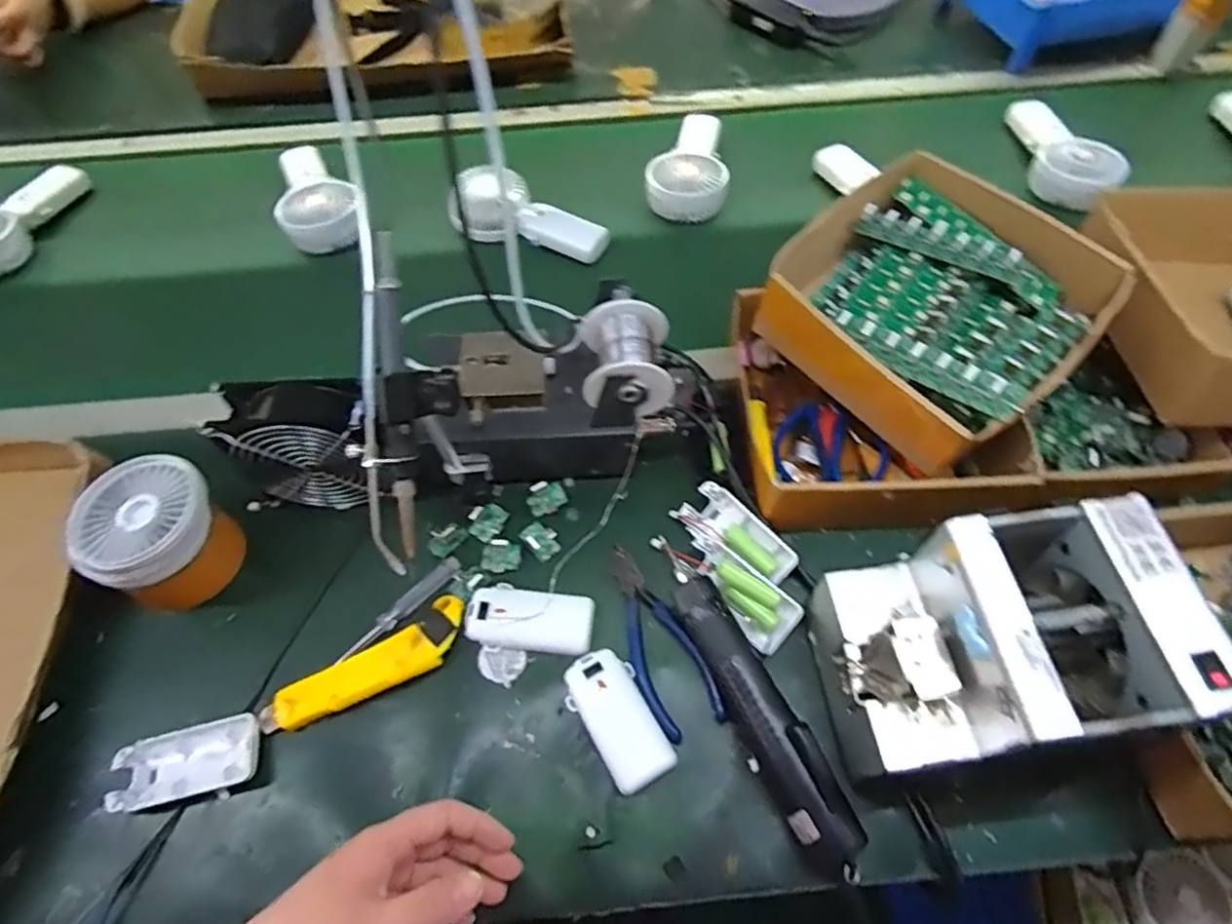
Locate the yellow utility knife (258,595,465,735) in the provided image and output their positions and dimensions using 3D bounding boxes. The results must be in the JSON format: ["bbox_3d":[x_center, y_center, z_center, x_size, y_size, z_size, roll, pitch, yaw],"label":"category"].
[{"bbox_3d":[-0.179,0.152,0.486,0.153,0.017,0.040,-29,62,-16],"label":"yellow utility knife"}]

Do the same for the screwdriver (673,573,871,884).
[{"bbox_3d":[0.102,0.171,0.456,0.045,0.044,0.198,-22,60,-12],"label":"screwdriver"}]

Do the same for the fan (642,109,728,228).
[{"bbox_3d":[0.087,-0.353,0.787,0.088,0.046,0.173,7,58,6],"label":"fan"}]

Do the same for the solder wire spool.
[{"bbox_3d":[0.008,-0.075,0.512,0.064,0.063,0.080,-2,58,0],"label":"solder wire spool"}]

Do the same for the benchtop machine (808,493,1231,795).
[{"bbox_3d":[0.232,0.118,0.420,0.171,0.148,0.121,-7,58,-3],"label":"benchtop machine"}]

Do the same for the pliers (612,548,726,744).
[{"bbox_3d":[0.027,0.131,0.501,0.052,0.010,0.145,-23,60,-12],"label":"pliers"}]

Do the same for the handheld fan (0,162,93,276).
[{"bbox_3d":[-0.680,-0.276,0.751,0.070,0.044,0.182,7,58,6],"label":"handheld fan"}]

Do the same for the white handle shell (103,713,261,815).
[{"bbox_3d":[-0.295,0.209,0.464,0.093,0.020,0.046,-13,59,-6],"label":"white handle shell"}]

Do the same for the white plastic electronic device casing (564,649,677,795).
[{"bbox_3d":[0.001,0.179,0.472,0.049,0.011,0.094,-30,62,-16],"label":"white plastic electronic device casing"}]

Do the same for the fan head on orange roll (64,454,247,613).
[{"bbox_3d":[-0.342,0.061,0.512,0.093,0.095,0.098,32,64,19],"label":"fan head on orange roll"}]

